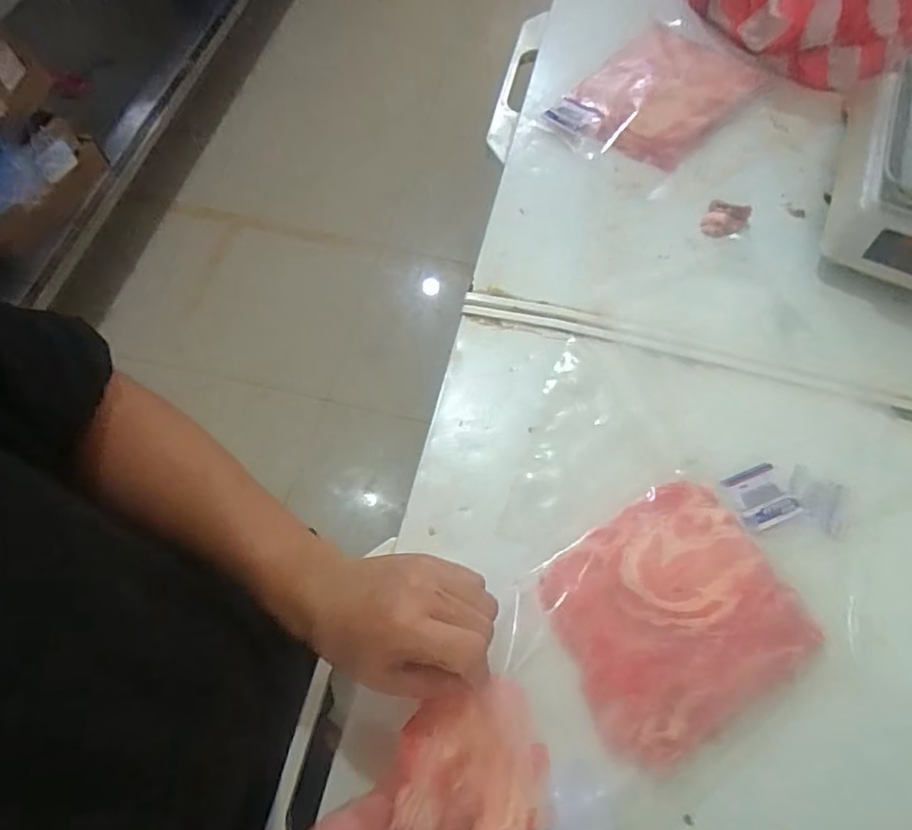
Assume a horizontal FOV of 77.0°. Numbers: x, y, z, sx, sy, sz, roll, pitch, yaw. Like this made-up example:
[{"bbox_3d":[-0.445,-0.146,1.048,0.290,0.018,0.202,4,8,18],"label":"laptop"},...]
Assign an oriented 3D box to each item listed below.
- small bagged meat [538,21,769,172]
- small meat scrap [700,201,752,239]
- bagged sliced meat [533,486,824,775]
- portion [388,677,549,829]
[{"bbox_3d":[0.259,-0.408,0.733,0.267,0.037,0.173,-40,72,-18],"label":"small bagged meat"},{"bbox_3d":[0.304,-0.220,0.647,0.044,0.012,0.054,27,68,11],"label":"small meat scrap"},{"bbox_3d":[0.170,0.157,0.454,0.187,0.023,0.163,-28,69,-13],"label":"bagged sliced meat"},{"bbox_3d":[0.012,0.220,0.371,0.100,0.035,0.092,18,63,-14],"label":"portion"}]

